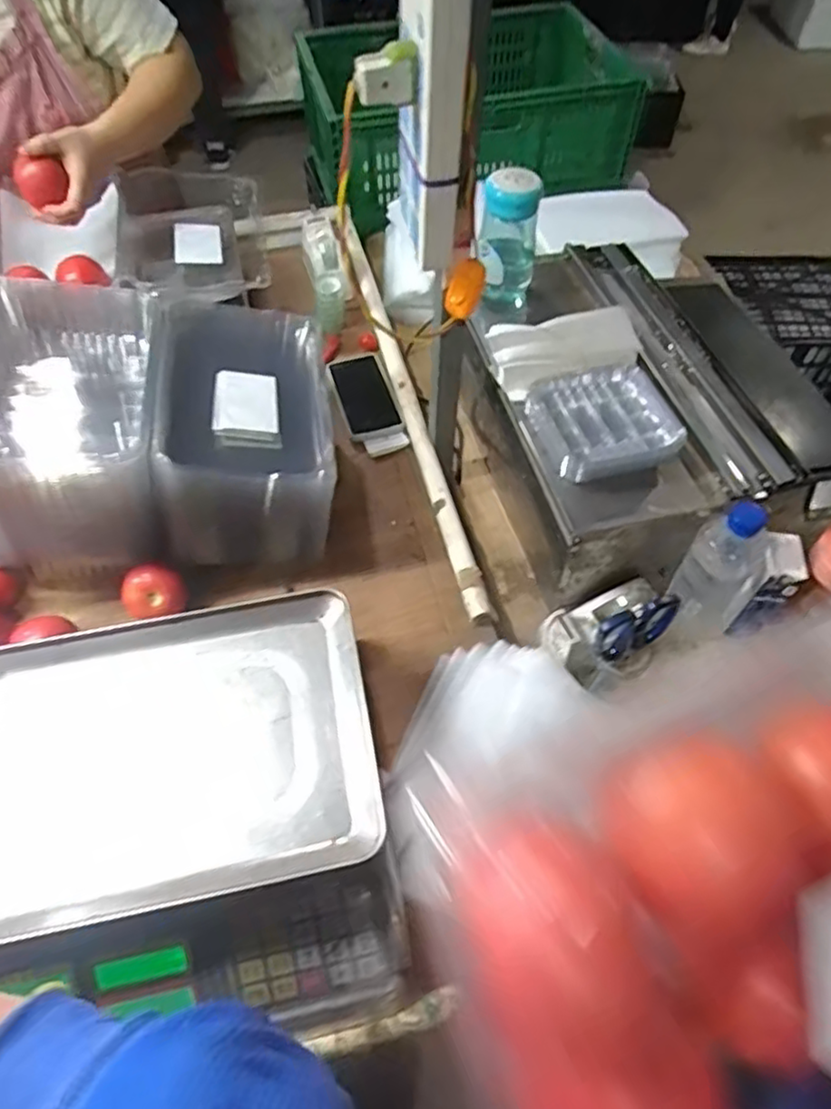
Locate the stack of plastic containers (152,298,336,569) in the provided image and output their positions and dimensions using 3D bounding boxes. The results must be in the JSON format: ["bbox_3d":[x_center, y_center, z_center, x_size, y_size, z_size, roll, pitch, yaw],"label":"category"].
[{"bbox_3d":[-0.192,-0.144,0.781,0.195,0.174,0.278,-4,56,-2],"label":"stack of plastic containers"}]

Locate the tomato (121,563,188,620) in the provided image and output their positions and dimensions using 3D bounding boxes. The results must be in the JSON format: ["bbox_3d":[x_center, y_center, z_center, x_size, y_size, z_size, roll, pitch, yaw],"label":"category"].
[{"bbox_3d":[-0.290,0.048,0.737,0.063,0.060,0.058,-13,56,-8],"label":"tomato"}]

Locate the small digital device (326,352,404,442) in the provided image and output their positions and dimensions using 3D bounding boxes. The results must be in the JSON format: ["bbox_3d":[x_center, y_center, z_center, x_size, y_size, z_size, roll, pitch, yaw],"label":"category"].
[{"bbox_3d":[-0.076,-0.235,0.935,0.078,0.014,0.174,-14,56,-8],"label":"small digital device"}]

